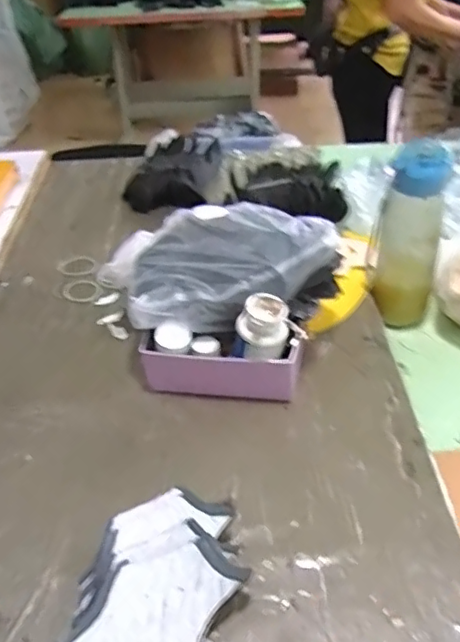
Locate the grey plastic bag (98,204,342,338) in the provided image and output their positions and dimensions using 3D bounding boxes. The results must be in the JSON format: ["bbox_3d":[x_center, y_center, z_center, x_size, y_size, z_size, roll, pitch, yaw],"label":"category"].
[{"bbox_3d":[-0.019,-0.064,0.652,0.264,0.086,0.126,3,38,8],"label":"grey plastic bag"}]

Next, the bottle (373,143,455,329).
[{"bbox_3d":[0.222,-0.101,0.741,0.080,0.227,0.060,8,41,17],"label":"bottle"}]

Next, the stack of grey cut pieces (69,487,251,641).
[{"bbox_3d":[-0.055,0.211,0.464,0.121,0.029,0.160,-3,39,4],"label":"stack of grey cut pieces"}]

